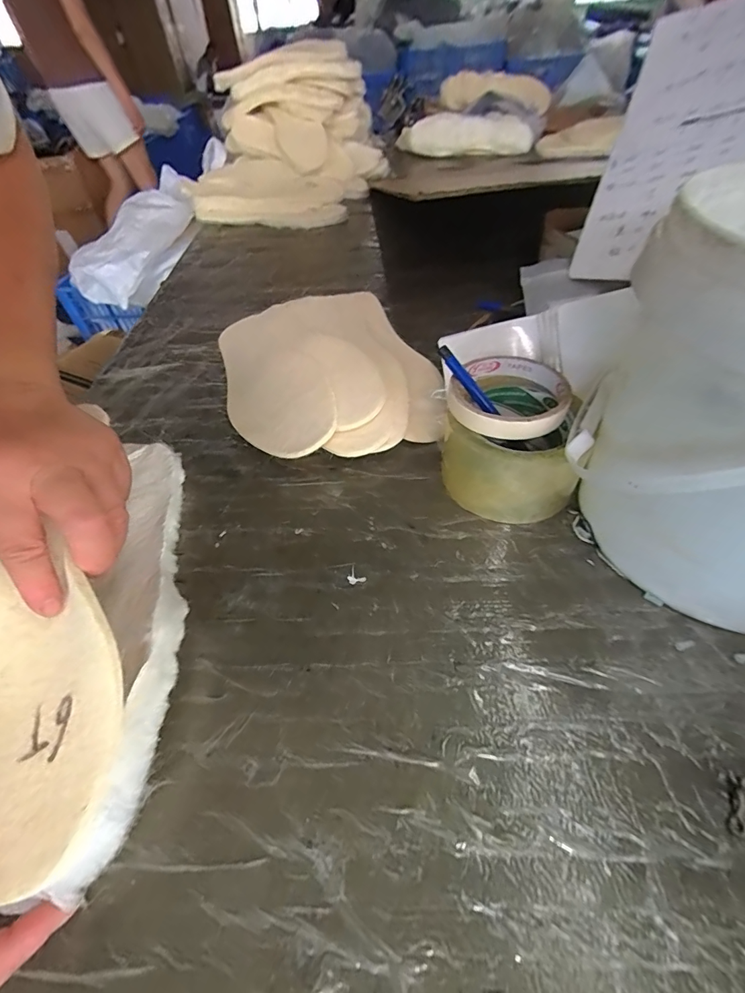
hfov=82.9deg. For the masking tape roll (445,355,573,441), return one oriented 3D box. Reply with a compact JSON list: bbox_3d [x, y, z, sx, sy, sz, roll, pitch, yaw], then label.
[{"bbox_3d":[0.101,-0.076,0.314,0.083,0.018,0.082,-3,49,3],"label":"masking tape roll"}]

